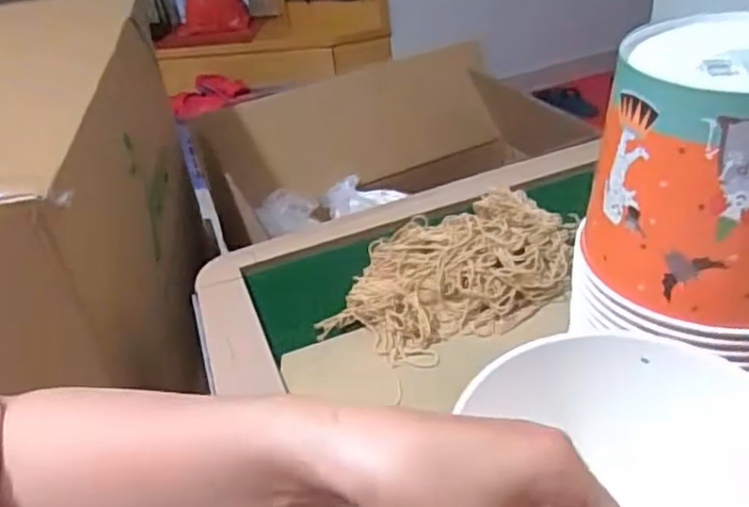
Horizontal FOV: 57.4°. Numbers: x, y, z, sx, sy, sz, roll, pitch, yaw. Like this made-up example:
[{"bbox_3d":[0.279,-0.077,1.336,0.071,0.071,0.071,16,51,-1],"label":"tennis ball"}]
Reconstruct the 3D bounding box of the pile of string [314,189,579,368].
[{"bbox_3d":[0.069,0.001,0.640,0.260,0.057,0.184,-19,36,-17],"label":"pile of string"}]

